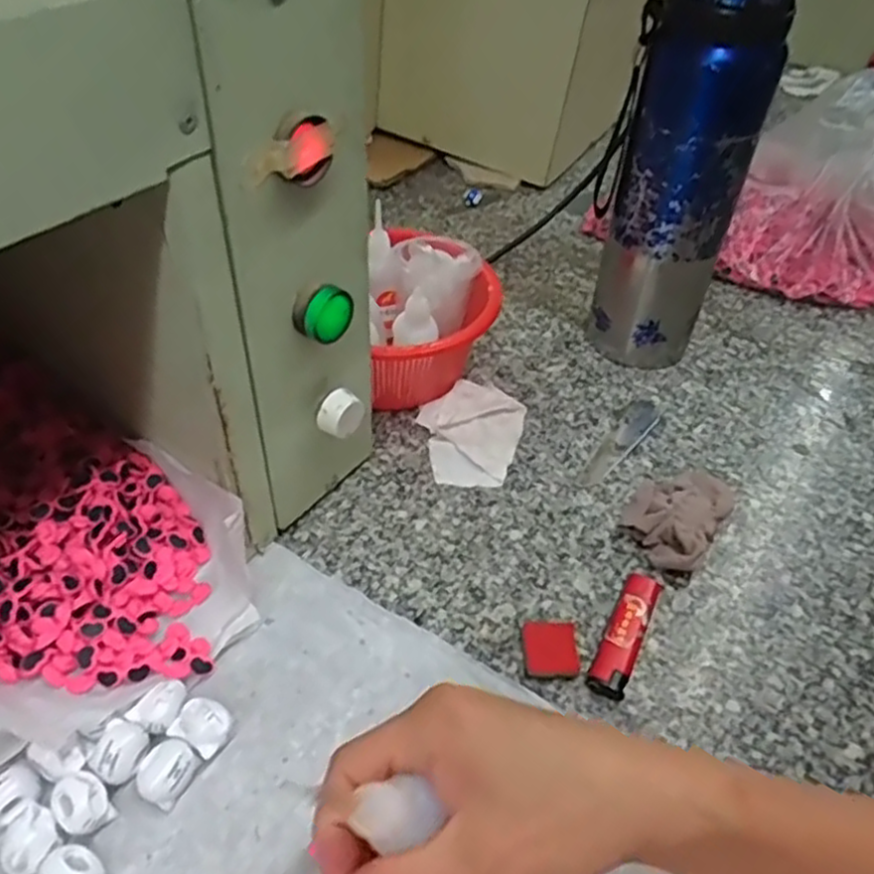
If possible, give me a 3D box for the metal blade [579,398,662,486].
[{"bbox_3d":[0.126,0.003,0.507,0.022,0.004,0.100,31,50,25],"label":"metal blade"}]

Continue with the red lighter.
[{"bbox_3d":[0.101,0.104,0.395,0.020,0.012,0.078,22,47,17],"label":"red lighter"}]

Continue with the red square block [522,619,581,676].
[{"bbox_3d":[0.061,0.110,0.387,0.028,0.007,0.031,1,45,-4],"label":"red square block"}]

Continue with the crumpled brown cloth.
[{"bbox_3d":[0.146,0.046,0.447,0.052,0.024,0.075,29,49,23],"label":"crumpled brown cloth"}]

